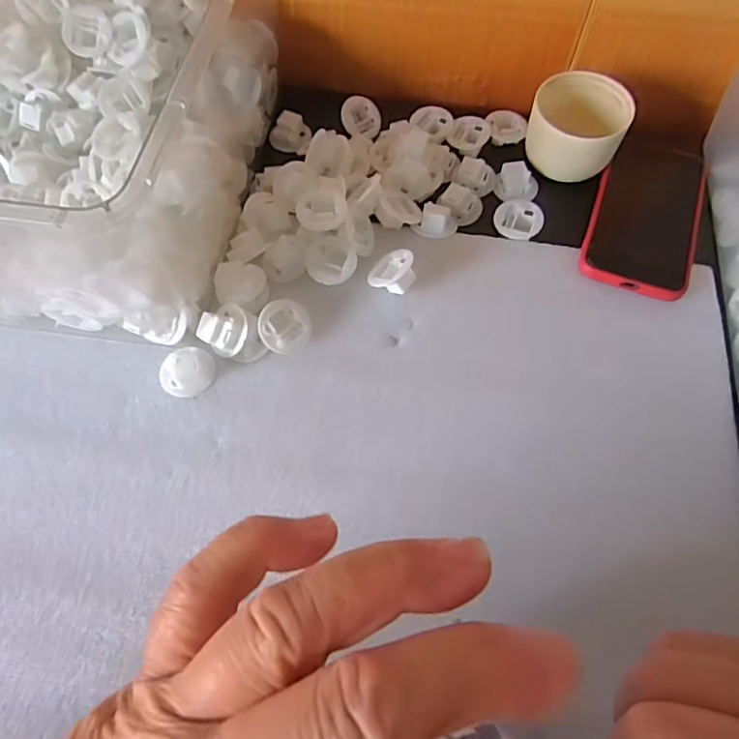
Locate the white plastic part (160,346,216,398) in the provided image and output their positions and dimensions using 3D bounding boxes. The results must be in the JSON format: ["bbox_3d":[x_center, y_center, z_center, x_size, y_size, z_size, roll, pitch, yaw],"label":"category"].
[{"bbox_3d":[-0.113,-0.001,0.337,0.032,0.015,0.030,0,64,1],"label":"white plastic part"}]

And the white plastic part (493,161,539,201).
[{"bbox_3d":[0.110,-0.139,0.412,0.031,0.017,0.025,28,68,14],"label":"white plastic part"}]

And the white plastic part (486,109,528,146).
[{"bbox_3d":[0.108,-0.191,0.432,0.031,0.010,0.029,-12,64,-5],"label":"white plastic part"}]

